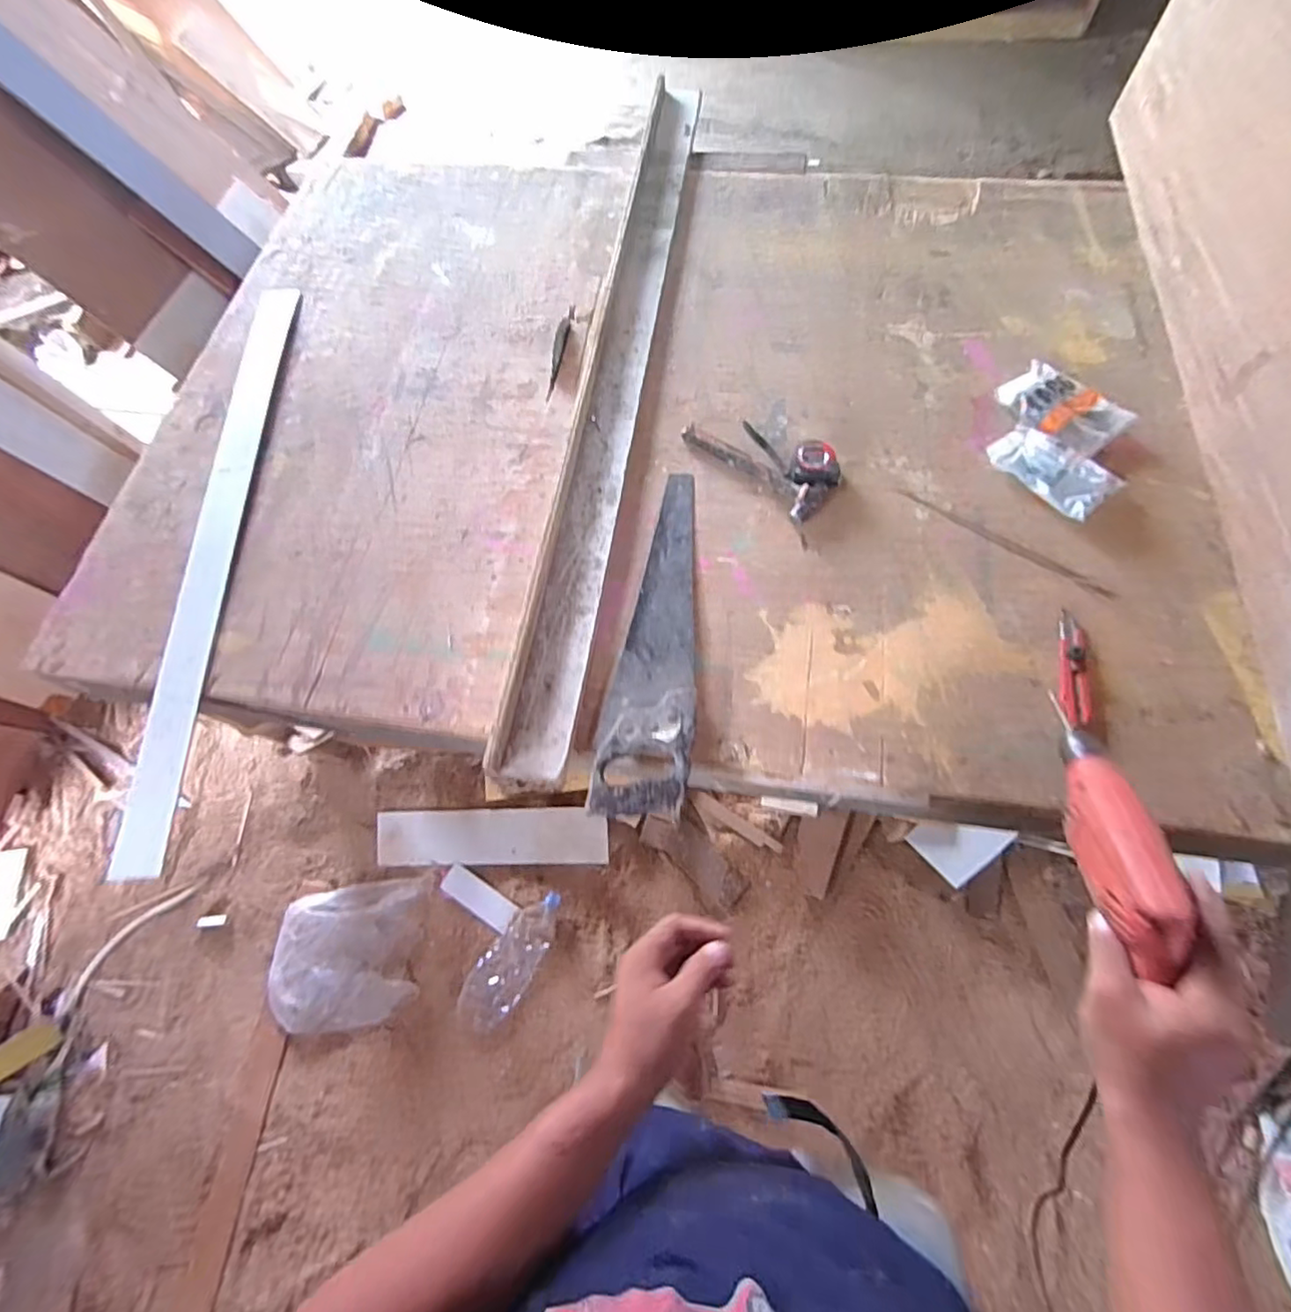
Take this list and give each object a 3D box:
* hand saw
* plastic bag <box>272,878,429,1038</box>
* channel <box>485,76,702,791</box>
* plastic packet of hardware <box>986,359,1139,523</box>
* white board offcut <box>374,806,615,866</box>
[{"bbox_3d":[0.024,-0.039,0.804,0.114,0.027,0.497,7,66,6],"label":"hand saw"},{"bbox_3d":[-0.669,0.679,1.366,0.335,0.045,0.288,-8,65,2],"label":"plastic bag"},{"bbox_3d":[-0.045,-0.505,1.012,0.108,0.040,1.447,6,66,6],"label":"channel"},{"bbox_3d":[0.611,-0.324,0.892,0.213,0.030,0.228,-38,69,-13],"label":"plastic packet of hardware"},{"bbox_3d":[-0.369,0.436,1.444,0.553,0.017,0.130,-2,86,5],"label":"white board offcut"}]

